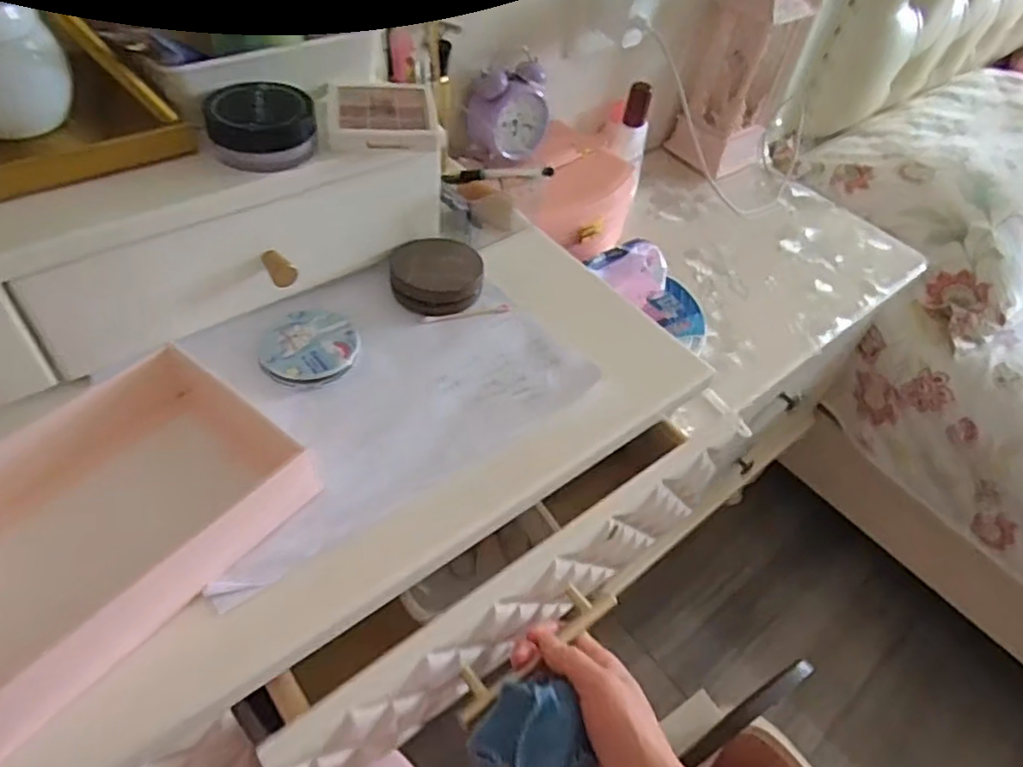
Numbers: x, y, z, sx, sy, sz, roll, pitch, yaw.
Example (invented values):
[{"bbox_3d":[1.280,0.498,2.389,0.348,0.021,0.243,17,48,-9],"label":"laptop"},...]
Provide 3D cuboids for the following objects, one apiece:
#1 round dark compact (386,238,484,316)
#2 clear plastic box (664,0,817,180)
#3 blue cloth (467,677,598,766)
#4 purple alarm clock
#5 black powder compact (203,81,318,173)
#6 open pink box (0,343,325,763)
[{"bbox_3d":[-0.060,-0.087,0.543,0.073,0.022,0.065,-1,49,-8],"label":"round dark compact"},{"bbox_3d":[0.314,-0.419,0.923,0.110,0.231,0.094,-22,55,-24],"label":"clear plastic box"},{"bbox_3d":[0.015,0.220,0.404,0.060,0.035,0.072,-25,56,-26],"label":"blue cloth"},{"bbox_3d":[-0.001,-0.290,0.715,0.052,0.079,0.086,38,55,24],"label":"purple alarm clock"},{"bbox_3d":[-0.167,-0.174,0.453,0.065,0.035,0.061,3,49,-5],"label":"black powder compact"},{"bbox_3d":[-0.231,0.070,0.367,0.150,0.042,0.194,31,52,19],"label":"open pink box"}]

